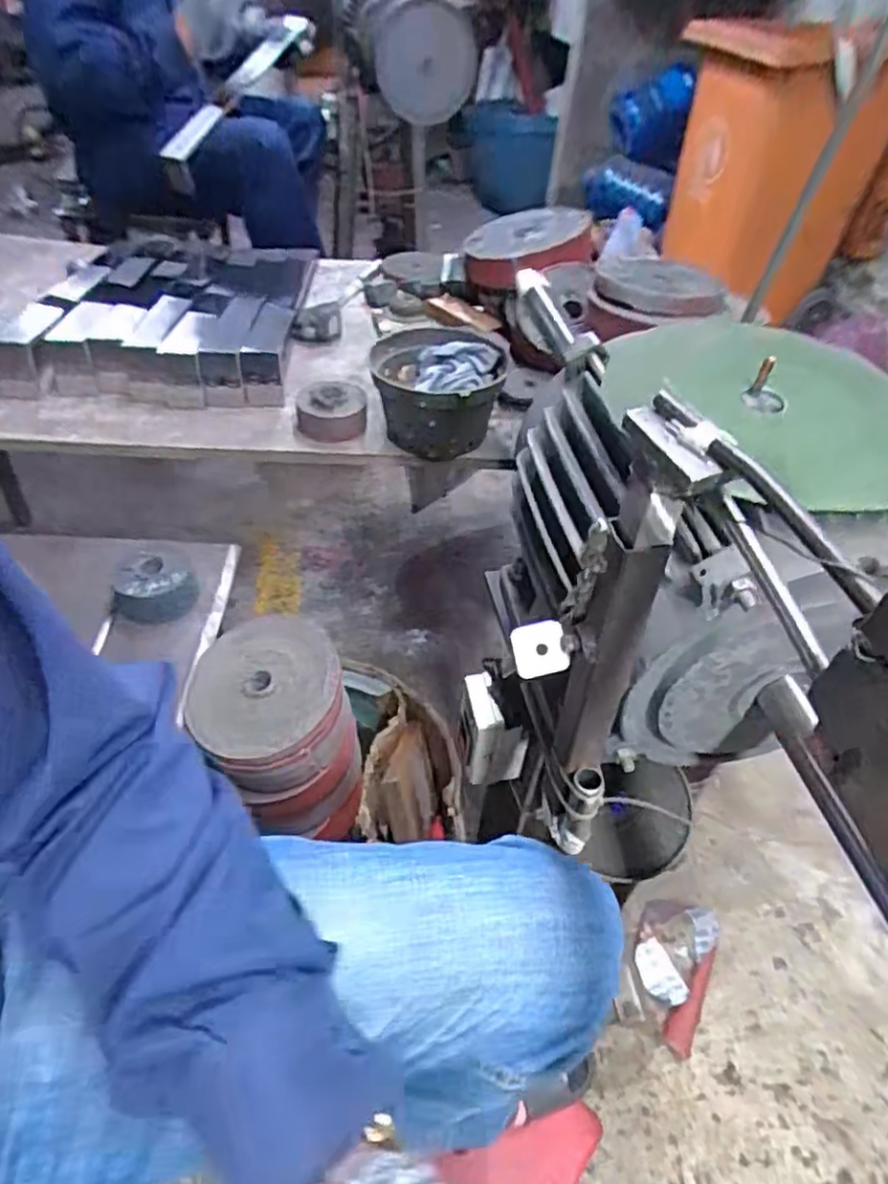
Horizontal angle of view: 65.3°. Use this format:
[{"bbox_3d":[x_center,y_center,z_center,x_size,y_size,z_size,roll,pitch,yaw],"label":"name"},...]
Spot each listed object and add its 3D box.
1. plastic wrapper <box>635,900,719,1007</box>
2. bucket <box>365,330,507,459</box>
[{"bbox_3d":[0.361,0.561,1.101,0.103,0.033,0.156,32,55,26],"label":"plastic wrapper"},{"bbox_3d":[-0.004,-0.259,0.908,0.168,0.100,0.178,2,45,-2],"label":"bucket"}]

